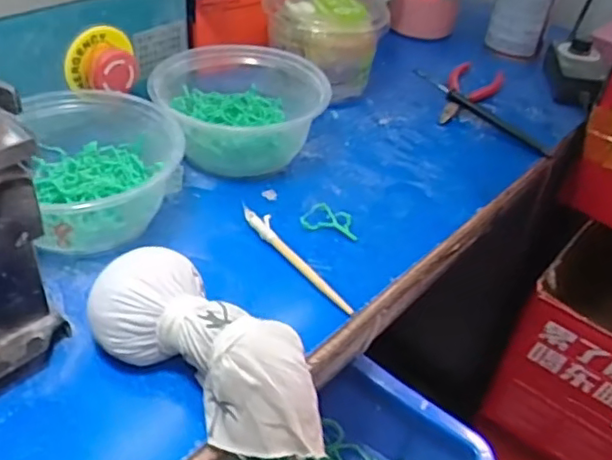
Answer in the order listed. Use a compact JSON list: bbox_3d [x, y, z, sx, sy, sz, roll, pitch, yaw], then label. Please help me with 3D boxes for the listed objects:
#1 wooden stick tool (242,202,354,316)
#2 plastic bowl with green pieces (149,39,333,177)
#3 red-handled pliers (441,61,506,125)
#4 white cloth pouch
[{"bbox_3d":[-0.010,0.017,0.418,0.016,0.008,0.118,-19,46,-29],"label":"wooden stick tool"},{"bbox_3d":[-0.053,-0.096,0.501,0.131,0.062,0.115,7,39,-1],"label":"plastic bowl with green pieces"},{"bbox_3d":[0.158,-0.135,0.612,0.050,0.011,0.127,23,42,18],"label":"red-handled pliers"},{"bbox_3d":[-0.051,0.063,0.326,0.137,0.044,0.054,28,44,24],"label":"white cloth pouch"}]

